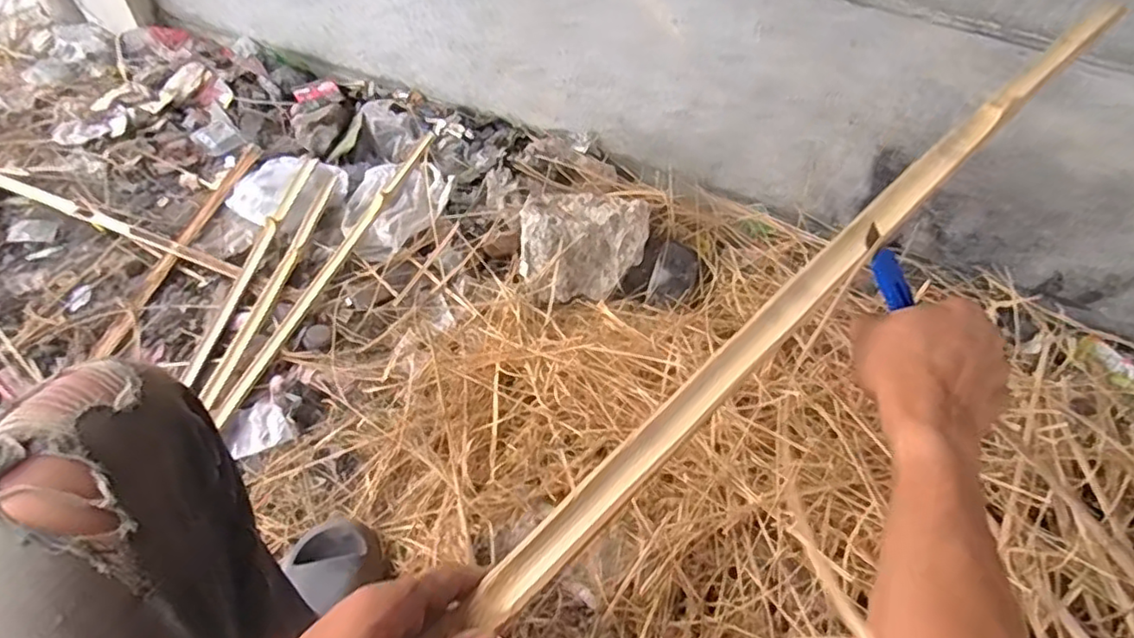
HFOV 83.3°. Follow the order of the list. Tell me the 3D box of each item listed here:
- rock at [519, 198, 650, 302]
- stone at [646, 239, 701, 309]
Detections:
[{"bbox_3d":[0.026,-0.134,1.097,0.216,0.075,0.208,9,52,2],"label":"rock"},{"bbox_3d":[0.183,-0.074,1.091,0.074,0.038,0.127,17,55,9],"label":"stone"}]

